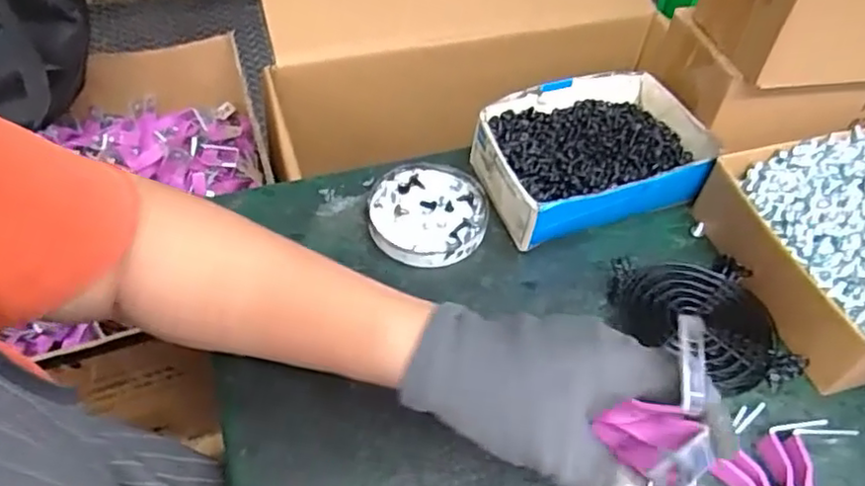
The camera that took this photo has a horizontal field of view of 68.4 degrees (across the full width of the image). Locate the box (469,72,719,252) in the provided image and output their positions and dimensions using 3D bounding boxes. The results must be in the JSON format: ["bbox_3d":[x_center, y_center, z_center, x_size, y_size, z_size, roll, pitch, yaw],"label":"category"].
[{"bbox_3d":[0.118,-0.069,0.489,0.165,0.048,0.119,-16,54,-16],"label":"box"}]

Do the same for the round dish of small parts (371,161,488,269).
[{"bbox_3d":[-0.004,-0.021,0.466,0.084,0.015,0.089,2,51,-2],"label":"round dish of small parts"}]

